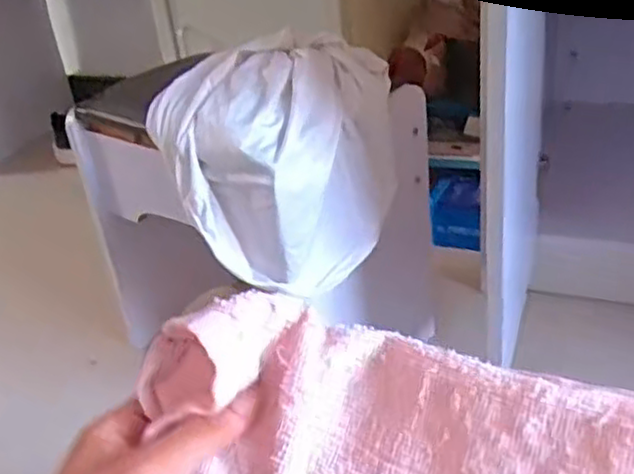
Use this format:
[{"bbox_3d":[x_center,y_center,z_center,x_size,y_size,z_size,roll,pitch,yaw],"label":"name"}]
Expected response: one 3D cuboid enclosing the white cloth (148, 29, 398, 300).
[{"bbox_3d":[-0.041,-0.079,0.775,0.250,0.202,0.188,-7,30,1],"label":"white cloth"}]

